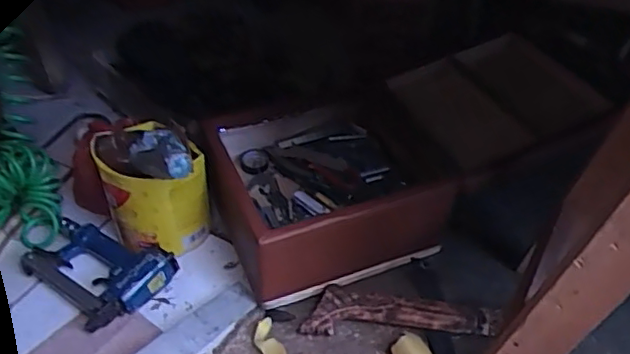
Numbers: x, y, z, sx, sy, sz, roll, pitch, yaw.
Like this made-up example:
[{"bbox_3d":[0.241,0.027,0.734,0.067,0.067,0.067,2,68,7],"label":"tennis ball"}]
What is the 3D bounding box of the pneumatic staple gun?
[{"bbox_3d":[-0.315,0.121,0.866,0.201,0.042,0.138,26,49,30],"label":"pneumatic staple gun"}]

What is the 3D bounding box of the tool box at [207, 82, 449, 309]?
[{"bbox_3d":[0.022,0.018,0.925,0.319,0.160,0.278,-17,43,-14],"label":"tool box"}]

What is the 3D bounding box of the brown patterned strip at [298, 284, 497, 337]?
[{"bbox_3d":[0.110,0.181,0.817,0.249,0.035,0.057,0,42,5],"label":"brown patterned strip"}]

